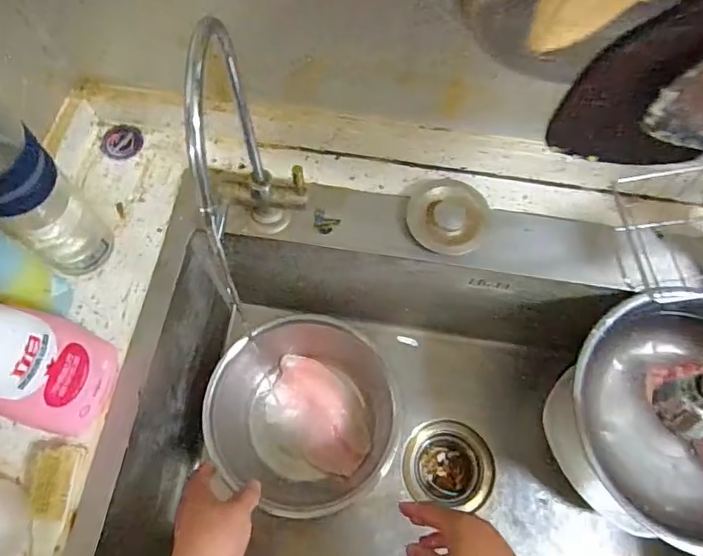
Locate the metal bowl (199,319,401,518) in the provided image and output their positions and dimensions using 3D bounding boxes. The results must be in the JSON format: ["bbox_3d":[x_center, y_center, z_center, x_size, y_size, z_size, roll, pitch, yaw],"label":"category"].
[{"bbox_3d":[-0.058,0.155,0.616,0.198,0.095,0.210,0,67,0],"label":"metal bowl"}]

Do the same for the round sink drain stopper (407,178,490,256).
[{"bbox_3d":[0.099,-0.064,0.549,0.080,0.021,0.071,29,70,11],"label":"round sink drain stopper"}]

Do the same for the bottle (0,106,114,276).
[{"bbox_3d":[-0.265,-0.072,0.436,0.062,0.217,0.056,-42,74,-16],"label":"bottle"}]

